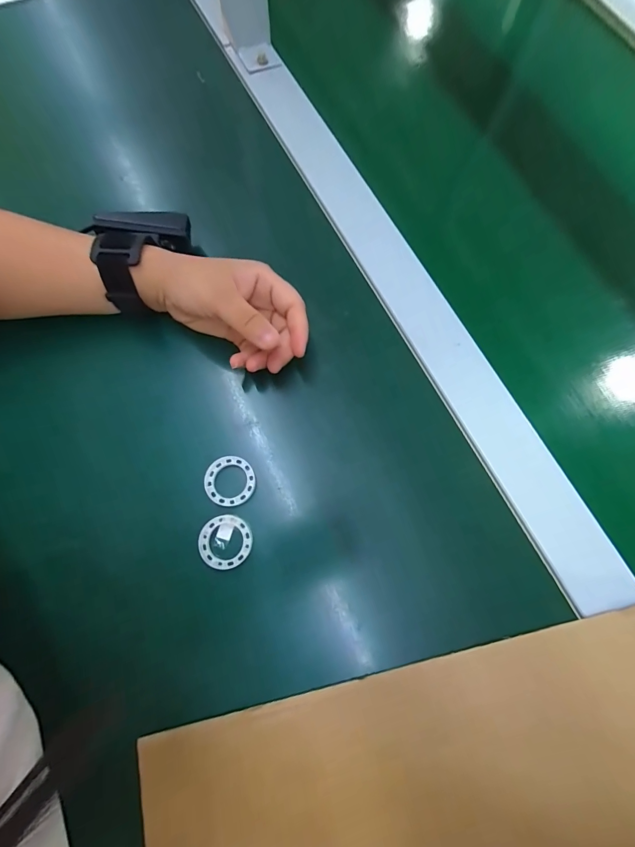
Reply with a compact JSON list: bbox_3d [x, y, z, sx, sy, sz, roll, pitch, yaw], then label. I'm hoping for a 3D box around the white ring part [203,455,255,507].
[{"bbox_3d":[-0.065,0.043,0.271,0.036,0.006,0.036,1,74,-2],"label":"white ring part"}]

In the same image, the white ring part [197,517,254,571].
[{"bbox_3d":[-0.065,0.084,0.260,0.036,0.007,0.035,1,74,-2],"label":"white ring part"}]

